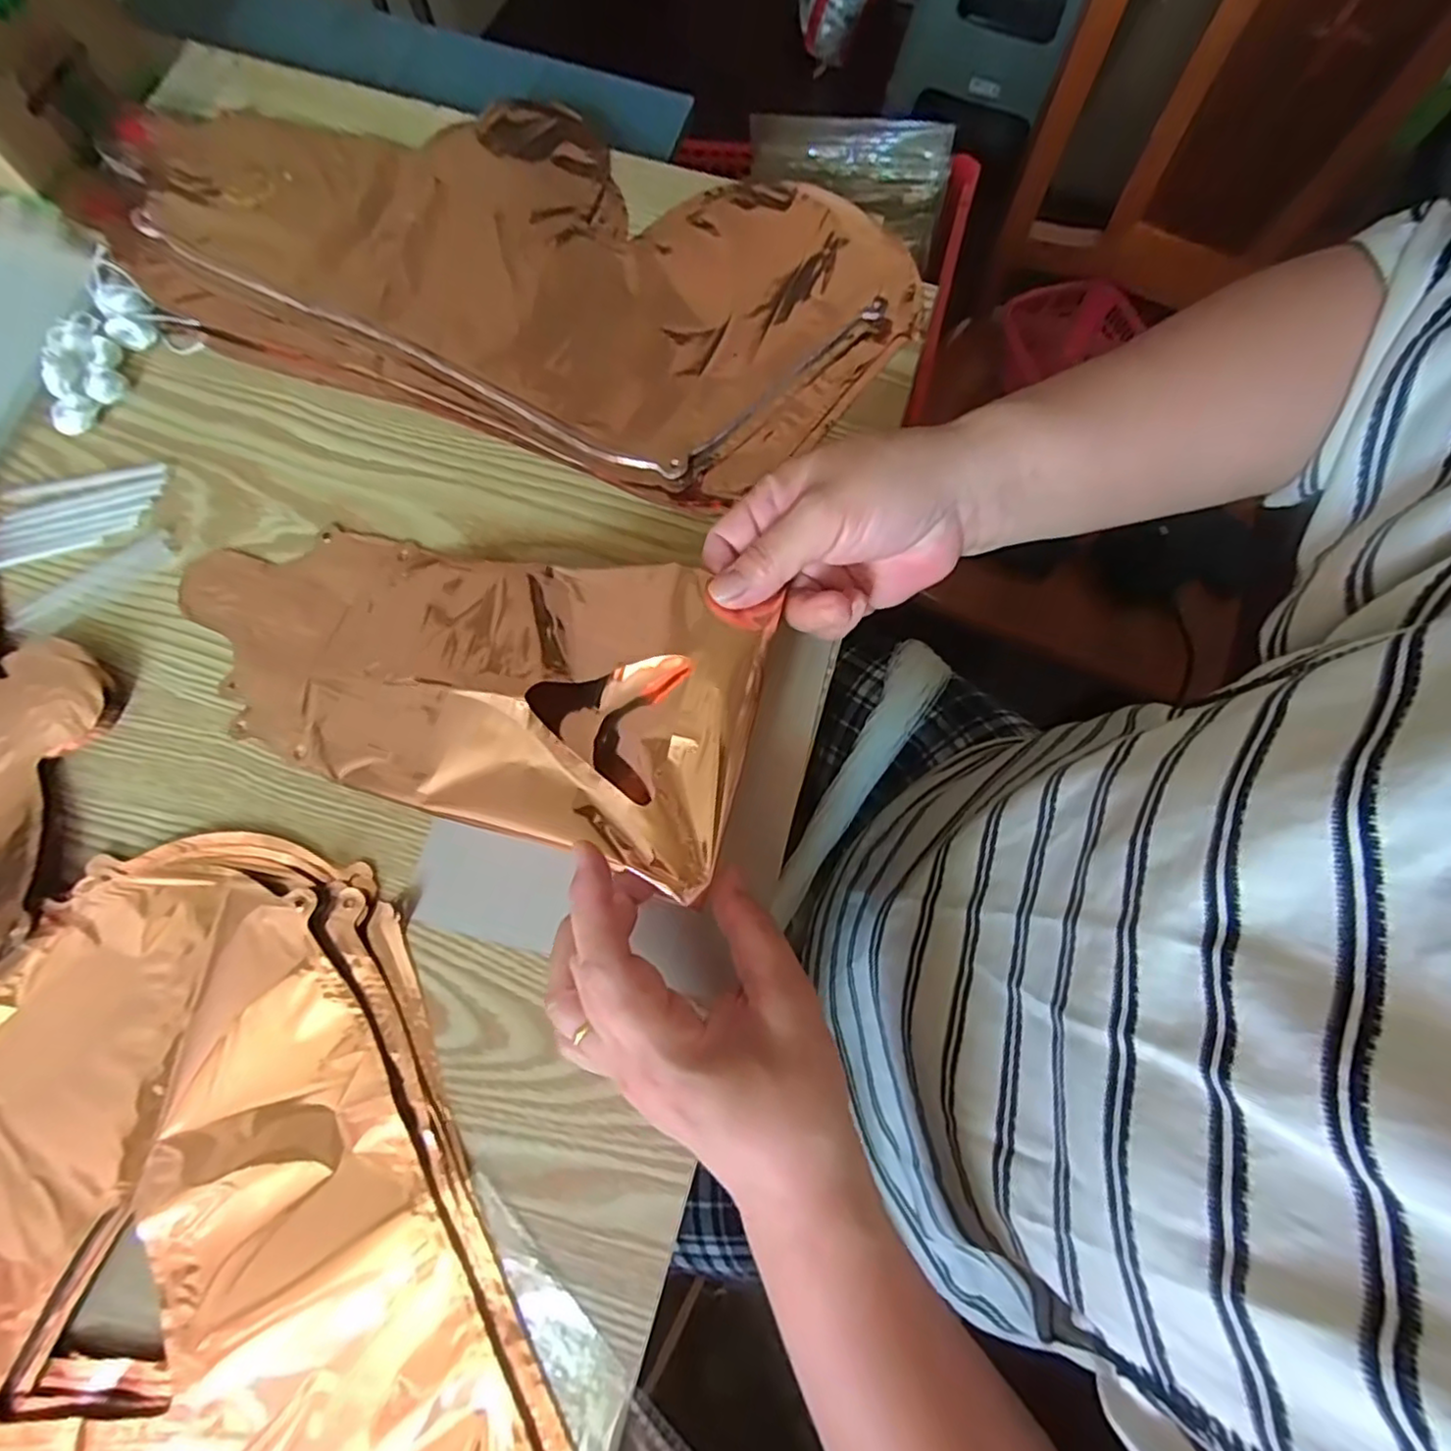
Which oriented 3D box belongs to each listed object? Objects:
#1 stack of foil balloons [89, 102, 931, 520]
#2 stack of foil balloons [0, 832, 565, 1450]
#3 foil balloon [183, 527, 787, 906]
[{"bbox_3d":[-0.129,-0.274,0.392,0.455,0.020,0.217,21,76,3],"label":"stack of foil balloons"},{"bbox_3d":[-0.258,0.284,0.247,0.361,0.017,0.410,-23,77,-6],"label":"stack of foil balloons"},{"bbox_3d":[-0.124,-0.028,0.323,0.290,0.045,0.131,16,75,19],"label":"foil balloon"}]

